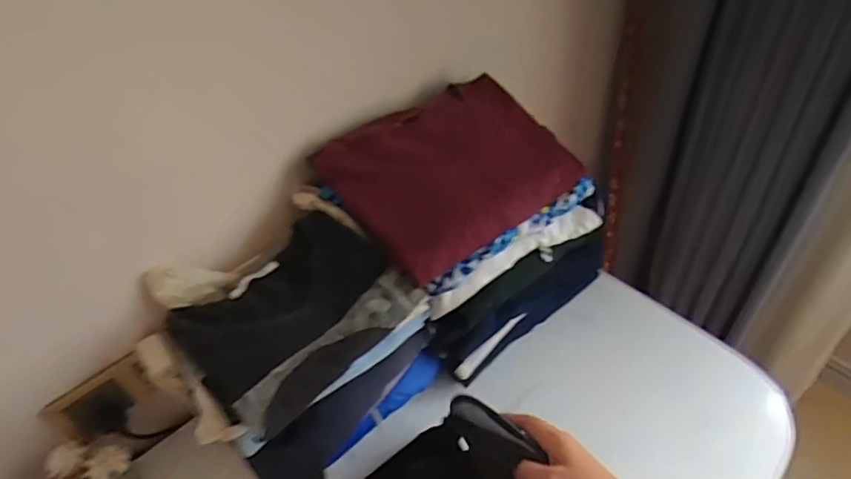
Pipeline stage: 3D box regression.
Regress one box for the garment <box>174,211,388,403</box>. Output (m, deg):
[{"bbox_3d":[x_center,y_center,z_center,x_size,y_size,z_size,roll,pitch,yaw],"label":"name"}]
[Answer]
[{"bbox_3d":[-0.159,0.061,0.582,0.217,0.034,0.134,-37,52,-27],"label":"garment"}]

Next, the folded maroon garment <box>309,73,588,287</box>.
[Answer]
[{"bbox_3d":[0.032,-0.097,0.653,0.270,0.049,0.221,-35,76,-17],"label":"folded maroon garment"}]

